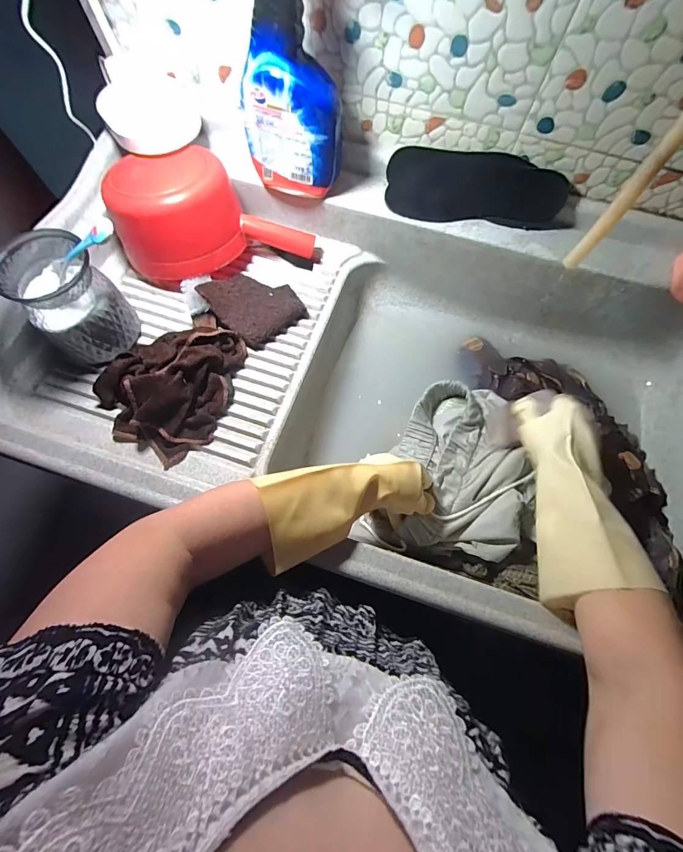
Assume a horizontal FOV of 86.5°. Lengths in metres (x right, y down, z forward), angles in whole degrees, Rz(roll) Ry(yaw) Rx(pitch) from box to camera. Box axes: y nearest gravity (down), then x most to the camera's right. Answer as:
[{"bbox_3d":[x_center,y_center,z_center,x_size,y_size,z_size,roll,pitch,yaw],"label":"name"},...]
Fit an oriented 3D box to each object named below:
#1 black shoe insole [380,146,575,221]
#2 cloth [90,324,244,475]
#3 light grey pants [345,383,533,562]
[{"bbox_3d":[0.184,-0.332,0.511,0.237,0.017,0.088,11,108,6],"label":"black shoe insole"},{"bbox_3d":[-0.218,-0.057,0.454,0.152,0.048,0.187,17,72,4],"label":"cloth"},{"bbox_3d":[0.153,0.050,0.533,0.218,0.076,0.257,6,72,1],"label":"light grey pants"}]

